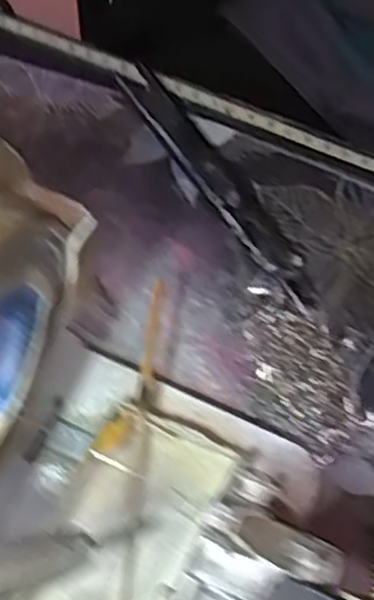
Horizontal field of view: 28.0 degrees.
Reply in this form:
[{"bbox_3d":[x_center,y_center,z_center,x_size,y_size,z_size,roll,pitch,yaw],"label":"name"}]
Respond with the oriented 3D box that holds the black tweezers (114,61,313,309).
[{"bbox_3d":[0.014,-0.057,0.354,0.020,0.016,0.139,-37,77,-10],"label":"black tweezers"}]

